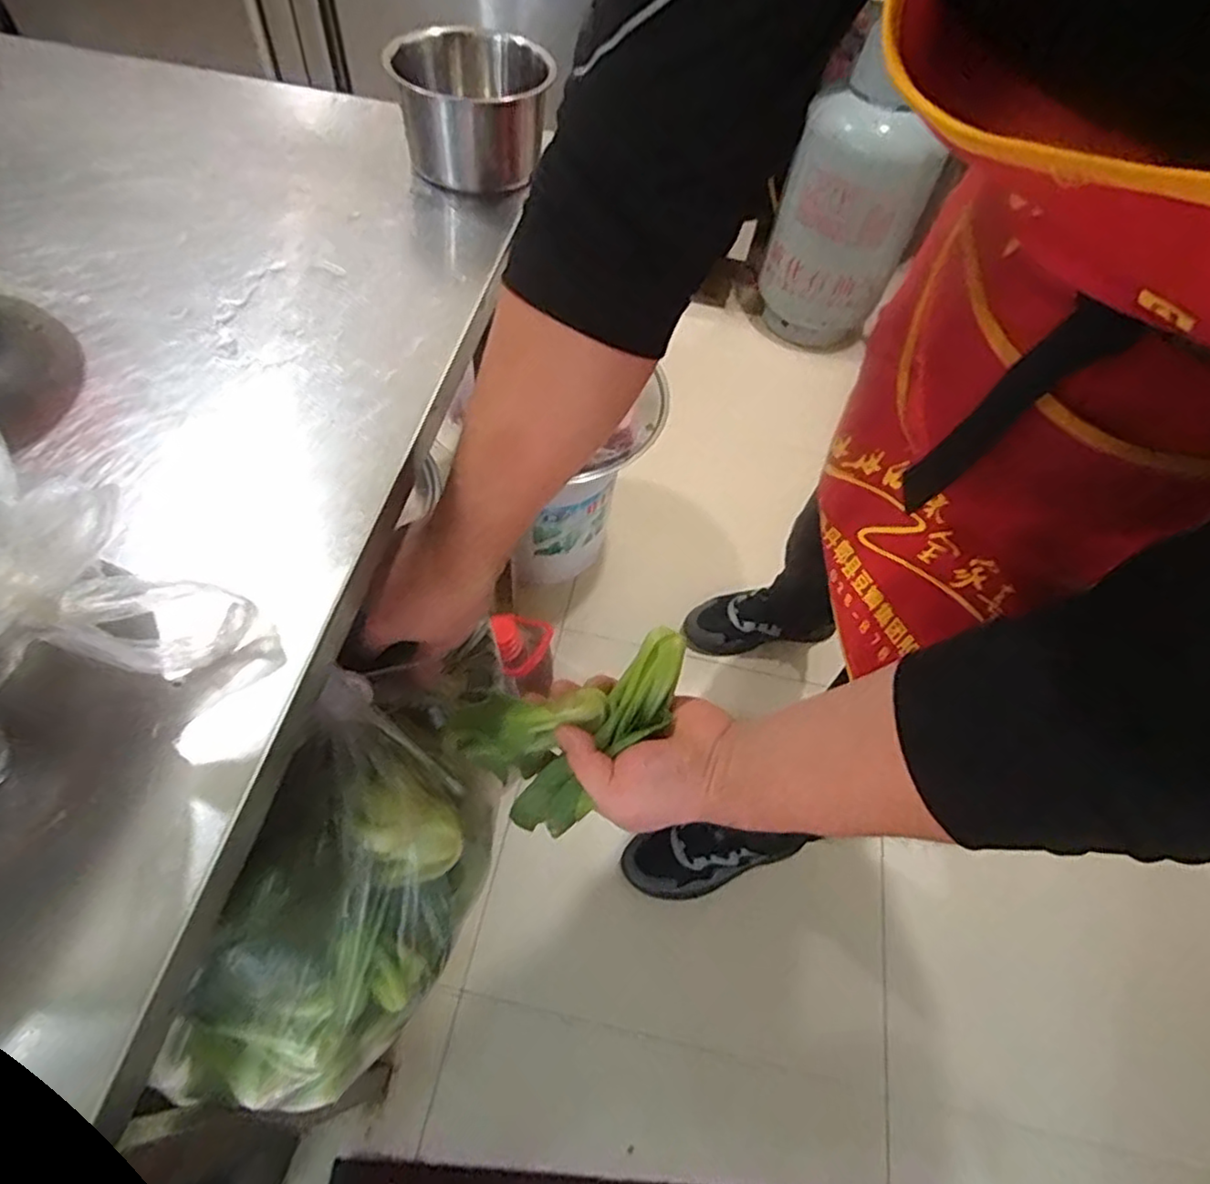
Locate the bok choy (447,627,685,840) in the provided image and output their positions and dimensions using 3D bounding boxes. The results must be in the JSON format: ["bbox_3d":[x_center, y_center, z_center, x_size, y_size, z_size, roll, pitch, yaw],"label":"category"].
[{"bbox_3d":[-0.014,0.087,0.462,0.162,0.041,0.102,-34,60,6],"label":"bok choy"}]

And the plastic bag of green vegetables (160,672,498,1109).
[{"bbox_3d":[-0.161,0.205,0.462,0.113,0.153,0.240,11,55,4],"label":"plastic bag of green vegetables"}]

